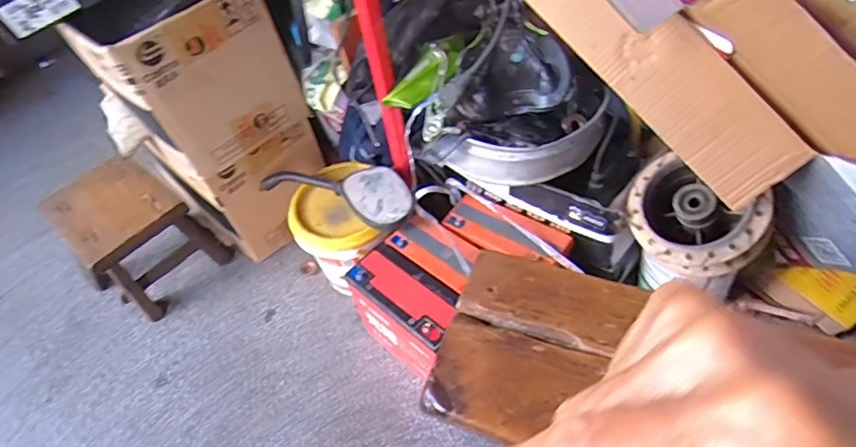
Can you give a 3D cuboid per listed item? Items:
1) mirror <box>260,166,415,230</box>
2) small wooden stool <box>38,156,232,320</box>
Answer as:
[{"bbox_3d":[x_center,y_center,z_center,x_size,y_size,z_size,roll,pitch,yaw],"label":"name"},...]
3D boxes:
[{"bbox_3d":[-0.142,-0.062,0.841,0.284,0.034,0.092,17,66,30],"label":"mirror"},{"bbox_3d":[-0.521,0.025,0.962,0.228,0.188,0.182,25,56,28],"label":"small wooden stool"}]

